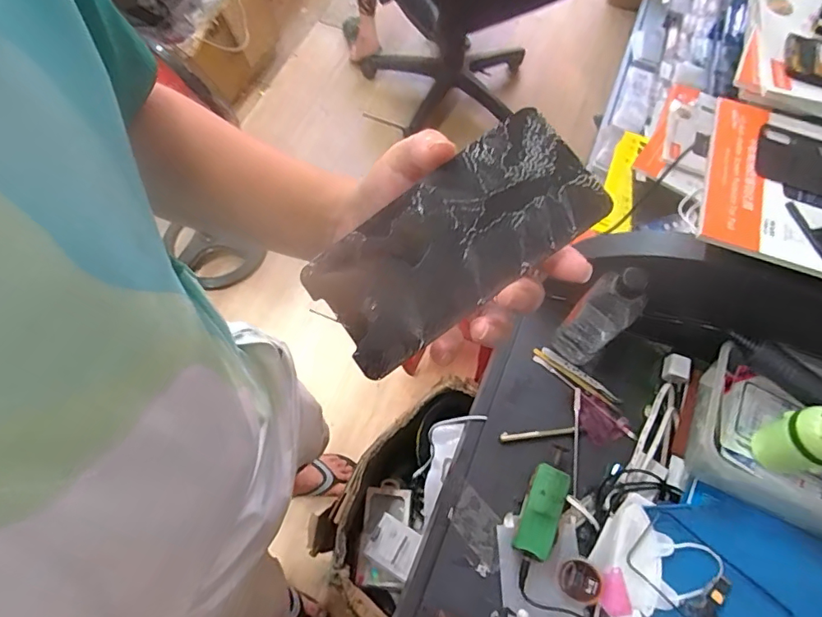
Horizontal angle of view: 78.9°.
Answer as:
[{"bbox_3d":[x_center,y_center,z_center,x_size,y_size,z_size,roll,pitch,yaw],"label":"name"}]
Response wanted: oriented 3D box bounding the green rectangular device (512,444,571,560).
[{"bbox_3d":[0.153,0.218,0.573,0.040,0.029,0.129,22,67,8],"label":"green rectangular device"}]

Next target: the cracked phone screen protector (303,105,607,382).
[{"bbox_3d":[0.022,-0.035,0.252,0.145,0.004,0.068,-36,80,1],"label":"cracked phone screen protector"}]

